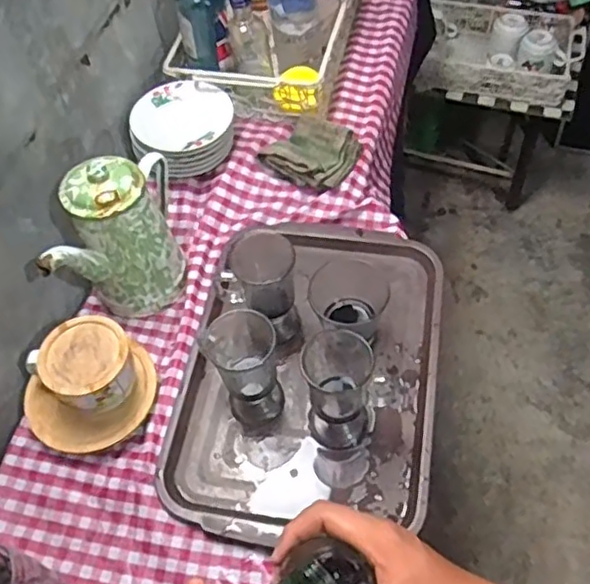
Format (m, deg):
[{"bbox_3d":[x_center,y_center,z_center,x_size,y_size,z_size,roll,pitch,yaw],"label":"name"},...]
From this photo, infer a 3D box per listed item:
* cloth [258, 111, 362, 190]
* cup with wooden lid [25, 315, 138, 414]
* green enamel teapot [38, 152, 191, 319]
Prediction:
[{"bbox_3d":[0.027,-0.212,0.971,0.128,0.035,0.118,32,63,23],"label":"cloth"},{"bbox_3d":[-0.240,0.088,0.765,0.112,0.071,0.101,31,63,23],"label":"cup with wooden lid"},{"bbox_3d":[-0.220,-0.067,0.832,0.108,0.215,0.215,33,64,24],"label":"green enamel teapot"}]

